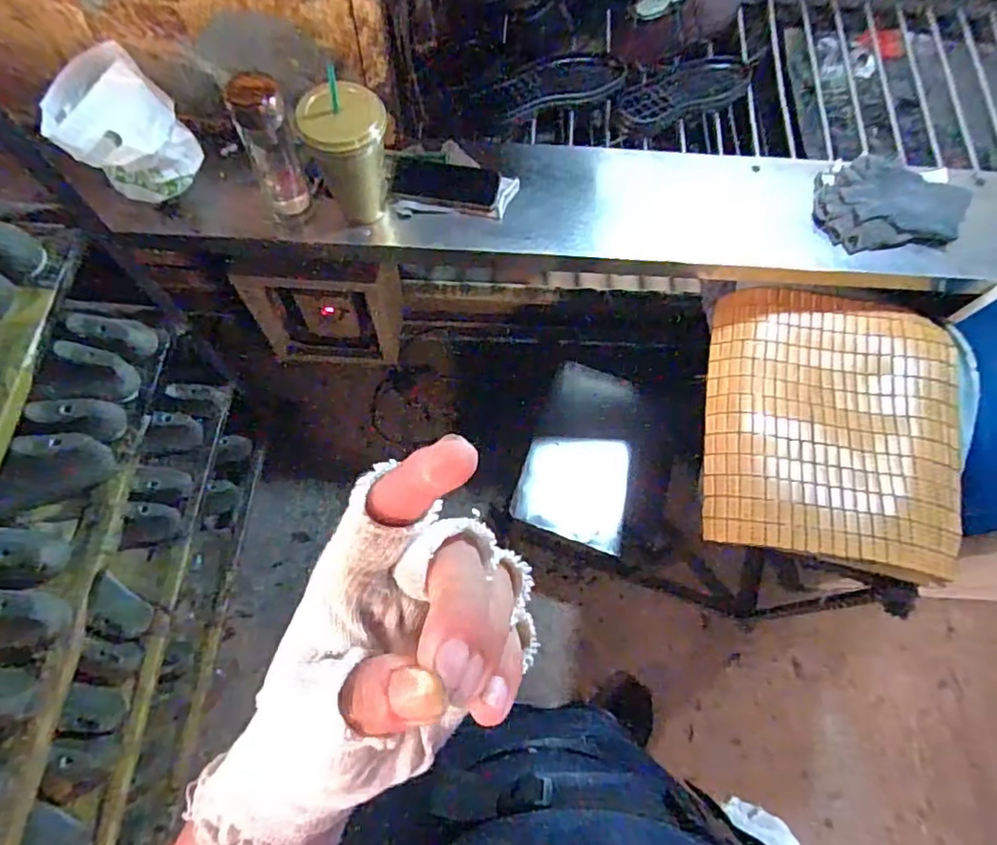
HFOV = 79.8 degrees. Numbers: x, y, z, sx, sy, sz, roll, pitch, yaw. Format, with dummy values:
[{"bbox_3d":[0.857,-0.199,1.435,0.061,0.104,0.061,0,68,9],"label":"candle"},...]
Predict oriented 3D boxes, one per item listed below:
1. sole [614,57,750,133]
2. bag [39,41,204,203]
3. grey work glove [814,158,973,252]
[{"bbox_3d":[0.333,-0.584,1.055,0.257,0.054,0.095,-22,73,-10],"label":"sole"},{"bbox_3d":[-0.523,-0.410,0.825,0.151,0.160,0.133,-33,75,-13],"label":"bag"},{"bbox_3d":[0.610,-0.356,0.932,0.202,0.070,0.158,-3,70,-4],"label":"grey work glove"}]

